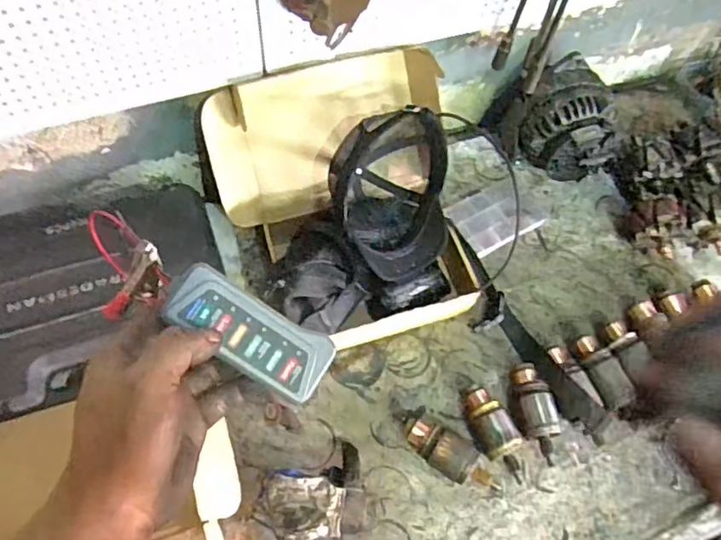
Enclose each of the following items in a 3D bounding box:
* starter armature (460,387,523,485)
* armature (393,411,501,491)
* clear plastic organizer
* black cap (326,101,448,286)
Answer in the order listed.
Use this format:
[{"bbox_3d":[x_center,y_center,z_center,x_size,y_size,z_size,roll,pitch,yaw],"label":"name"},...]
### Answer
[{"bbox_3d":[0.185,0.222,0.823,0.055,0.048,0.141,-23,66,-15],"label":"starter armature"},{"bbox_3d":[0.113,0.239,0.784,0.163,0.052,0.056,40,67,16],"label":"armature"},{"bbox_3d":[0.223,-0.088,0.981,0.154,0.028,0.101,-29,68,-18],"label":"clear plastic organizer"},{"bbox_3d":[0.042,-0.112,0.842,0.166,0.165,0.221,-8,63,-8],"label":"black cap"}]

